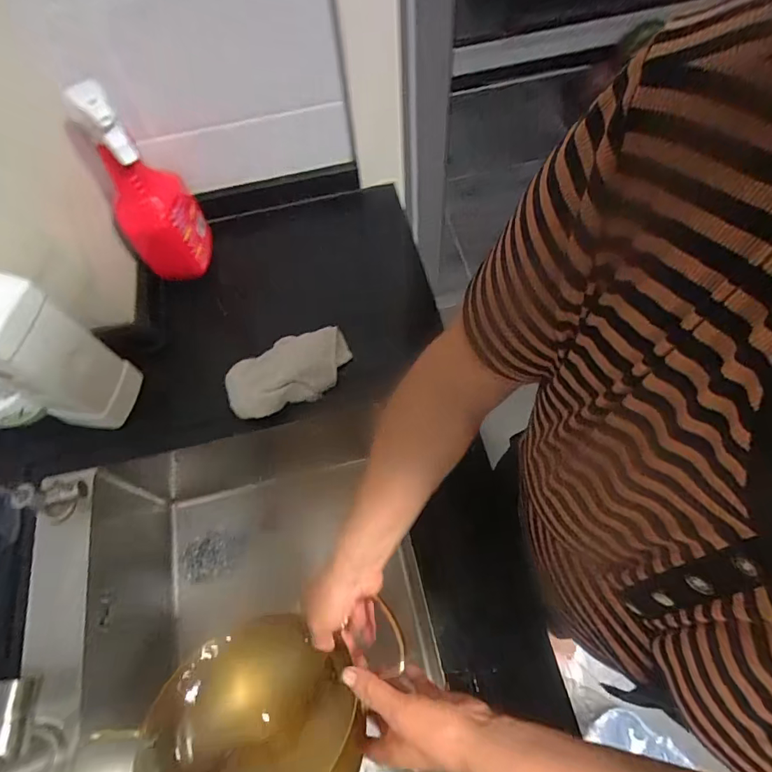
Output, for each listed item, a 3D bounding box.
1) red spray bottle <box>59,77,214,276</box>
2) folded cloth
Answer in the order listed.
[{"bbox_3d":[-0.291,-0.234,0.552,0.098,0.243,0.071,-33,67,-12],"label":"red spray bottle"},{"bbox_3d":[-0.120,-0.021,0.568,0.156,0.038,0.088,-24,65,-8],"label":"folded cloth"}]

